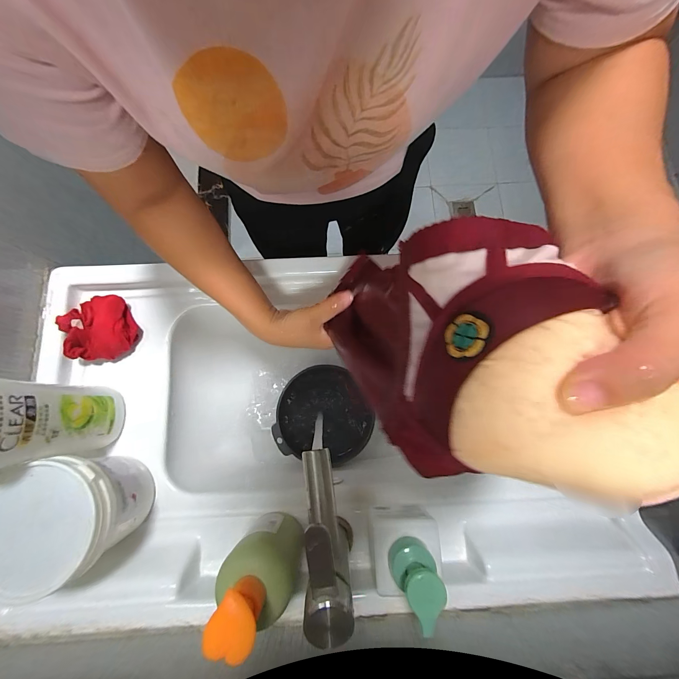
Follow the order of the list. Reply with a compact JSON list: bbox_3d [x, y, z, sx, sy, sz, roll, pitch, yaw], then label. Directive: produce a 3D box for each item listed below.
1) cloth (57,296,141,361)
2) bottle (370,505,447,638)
[{"bbox_3d":[-0.342,-0.015,0.435,0.079,0.040,0.083,-20,80,-4],"label":"cloth"},{"bbox_3d":[0.076,0.239,0.336,0.075,0.131,0.070,-1,79,0],"label":"bottle"}]

